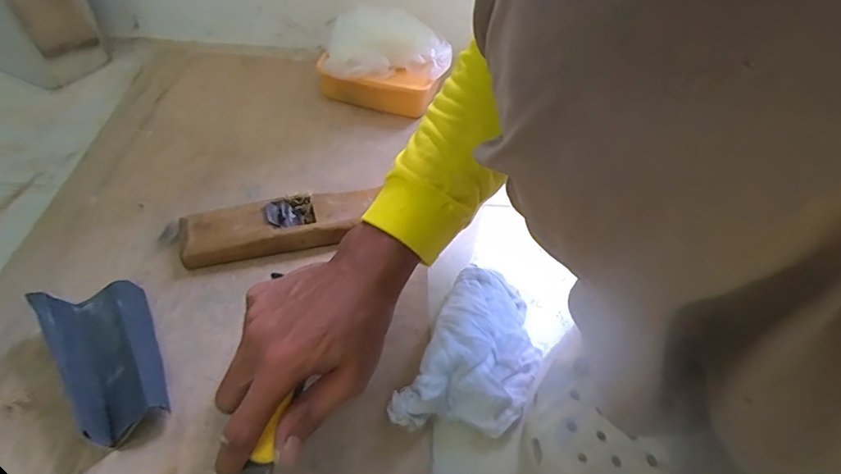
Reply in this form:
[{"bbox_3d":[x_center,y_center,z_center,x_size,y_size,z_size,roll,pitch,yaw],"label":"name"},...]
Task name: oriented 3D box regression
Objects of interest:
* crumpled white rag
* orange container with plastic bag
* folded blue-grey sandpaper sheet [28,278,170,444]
[{"bbox_3d":[0.053,0.094,0.436,0.096,0.043,0.171,21,49,13],"label":"crumpled white rag"},{"bbox_3d":[-0.046,-0.234,0.677,0.164,0.097,0.112,9,47,2],"label":"orange container with plastic bag"},{"bbox_3d":[-0.247,0.090,0.403,0.072,0.042,0.137,-26,55,-26],"label":"folded blue-grey sandpaper sheet"}]

